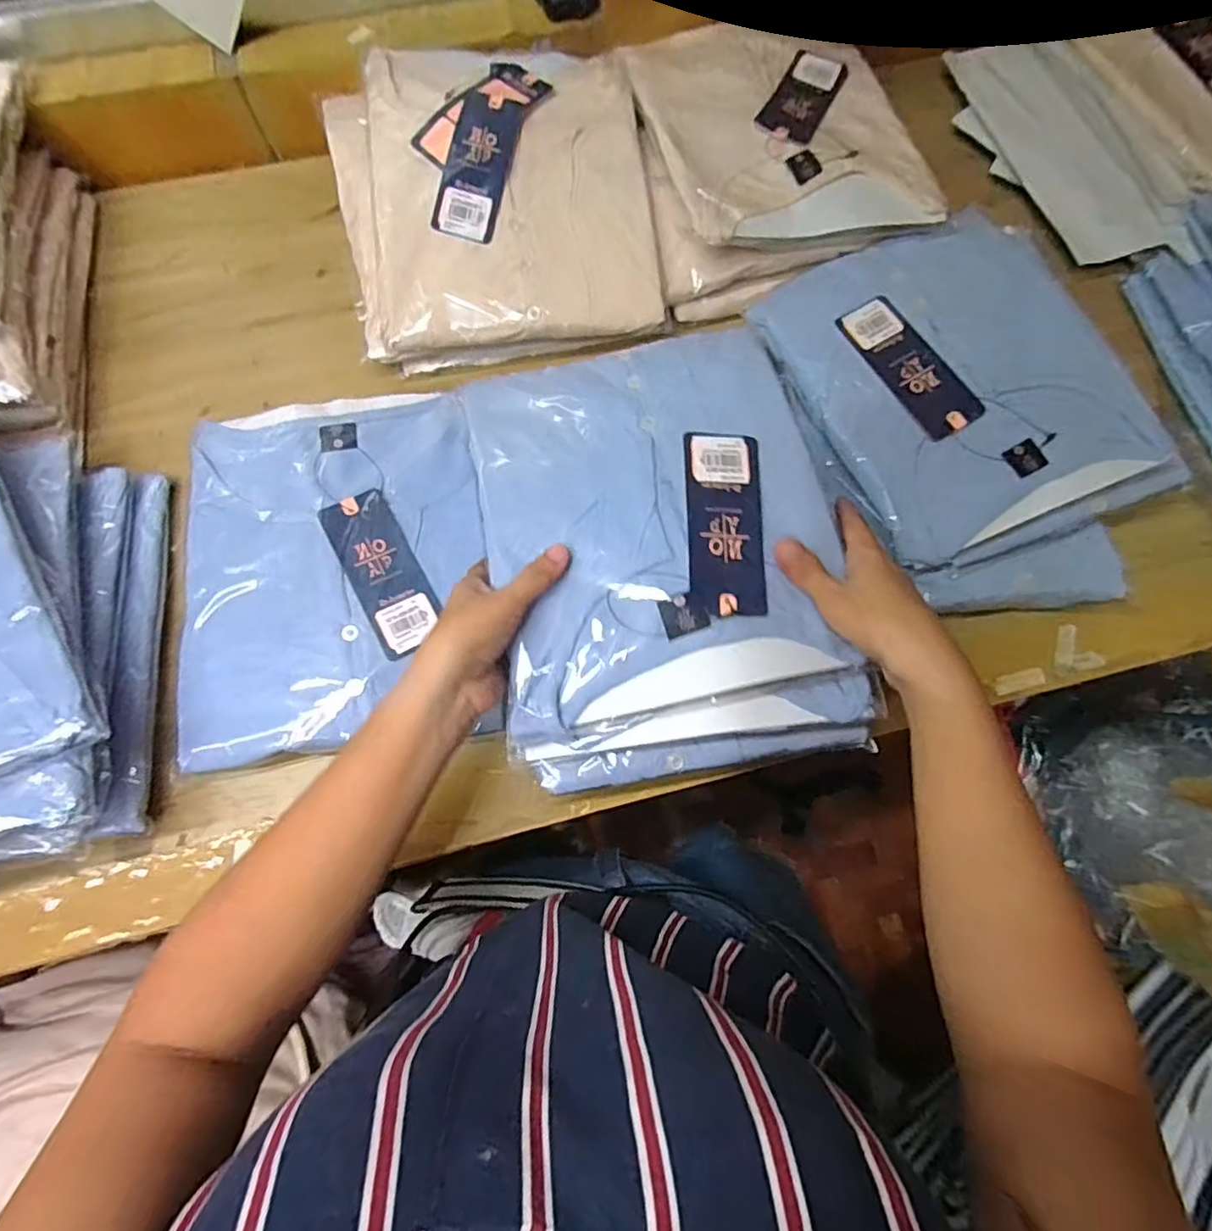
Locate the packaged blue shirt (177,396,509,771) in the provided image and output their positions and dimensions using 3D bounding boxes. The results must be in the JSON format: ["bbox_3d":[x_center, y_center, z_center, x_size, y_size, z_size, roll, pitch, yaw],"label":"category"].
[{"bbox_3d":[-0.187,-0.037,0.422,0.201,0.019,0.250,-8,72,0],"label":"packaged blue shirt"}]

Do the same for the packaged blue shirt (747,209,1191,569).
[{"bbox_3d":[0.256,-0.172,0.446,0.224,0.030,0.250,-21,73,-4],"label":"packaged blue shirt"}]

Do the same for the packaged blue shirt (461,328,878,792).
[{"bbox_3d":[0.033,-0.048,0.382,0.205,0.050,0.274,-11,73,-1],"label":"packaged blue shirt"}]

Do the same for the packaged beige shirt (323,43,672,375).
[{"bbox_3d":[-0.087,-0.331,0.482,0.243,0.053,0.256,-8,85,-5],"label":"packaged beige shirt"}]

